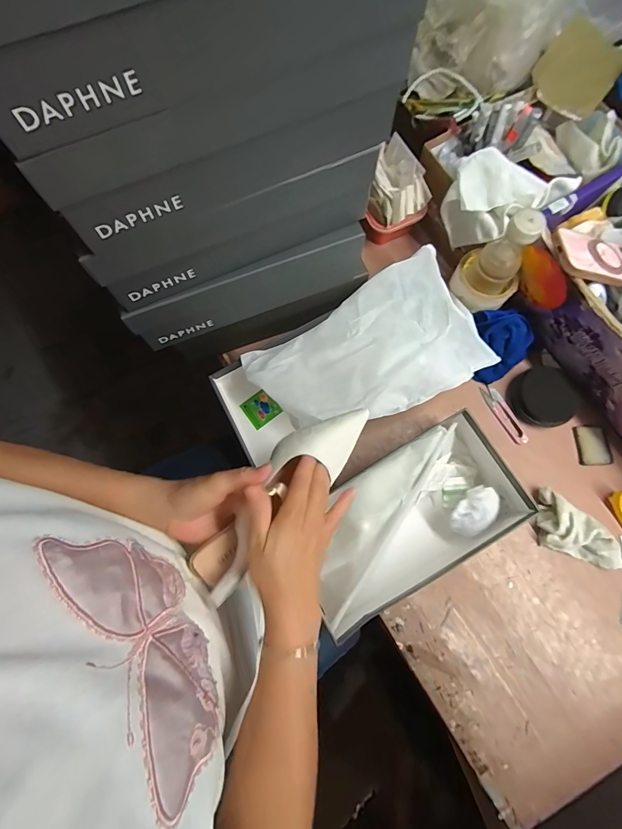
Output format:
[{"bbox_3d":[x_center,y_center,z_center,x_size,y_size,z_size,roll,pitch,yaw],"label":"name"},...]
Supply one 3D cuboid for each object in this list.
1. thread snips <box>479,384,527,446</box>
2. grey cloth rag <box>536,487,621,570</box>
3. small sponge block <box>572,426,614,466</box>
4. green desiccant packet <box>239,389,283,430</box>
[{"bbox_3d":[0.298,-0.001,0.595,0.026,0.007,0.101,-30,78,-7],"label":"thread snips"},{"bbox_3d":[0.372,0.166,0.536,0.128,0.031,0.067,31,78,8],"label":"grey cloth rag"},{"bbox_3d":[0.426,0.047,0.582,0.049,0.004,0.060,-3,76,0],"label":"small sponge block"},{"bbox_3d":[-0.077,-0.008,0.596,0.049,0.009,0.047,-36,78,-8],"label":"green desiccant packet"}]

